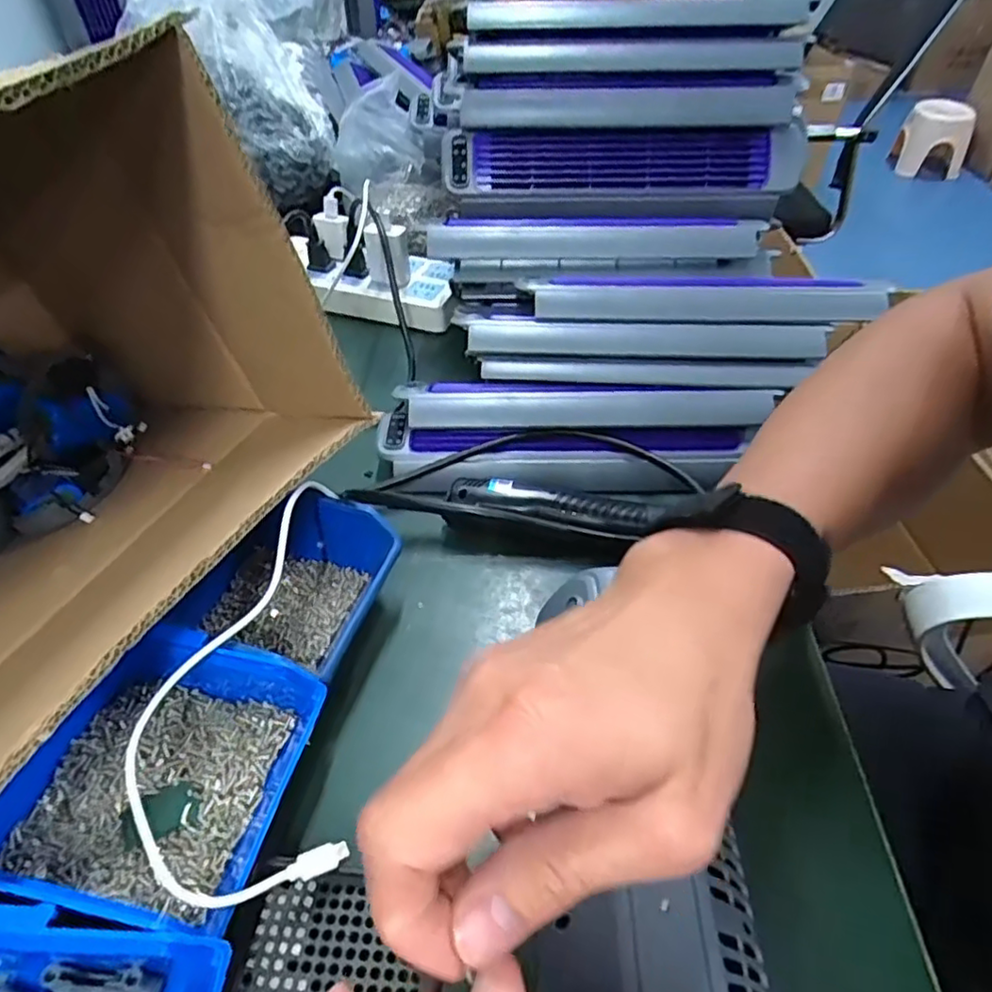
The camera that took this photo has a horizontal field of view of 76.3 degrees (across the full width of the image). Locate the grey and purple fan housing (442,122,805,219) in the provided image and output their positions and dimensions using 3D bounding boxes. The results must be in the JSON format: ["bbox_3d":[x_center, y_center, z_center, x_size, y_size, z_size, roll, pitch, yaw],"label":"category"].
[{"bbox_3d":[0.108,-0.277,0.538,0.301,0.055,0.044,2,46,3],"label":"grey and purple fan housing"}]

